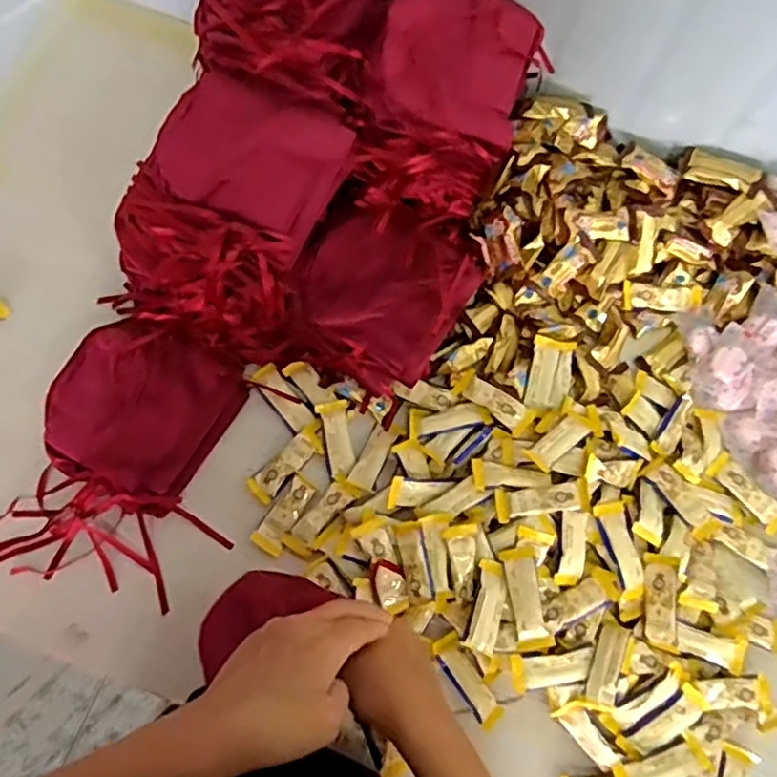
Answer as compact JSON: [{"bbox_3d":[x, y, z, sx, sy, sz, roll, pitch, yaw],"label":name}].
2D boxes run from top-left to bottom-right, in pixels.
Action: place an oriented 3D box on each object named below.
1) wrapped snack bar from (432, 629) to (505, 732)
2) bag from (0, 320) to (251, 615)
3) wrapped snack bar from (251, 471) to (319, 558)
[{"bbox_3d":[0.071,0.262,0.569,0.026,0.012,0.085,-31,76,-13],"label":"wrapped snack bar"},{"bbox_3d":[-0.242,0.059,0.601,0.177,0.038,0.242,14,71,1],"label":"bag"},{"bbox_3d":[-0.098,0.120,0.606,0.030,0.008,0.075,33,72,7],"label":"wrapped snack bar"}]

